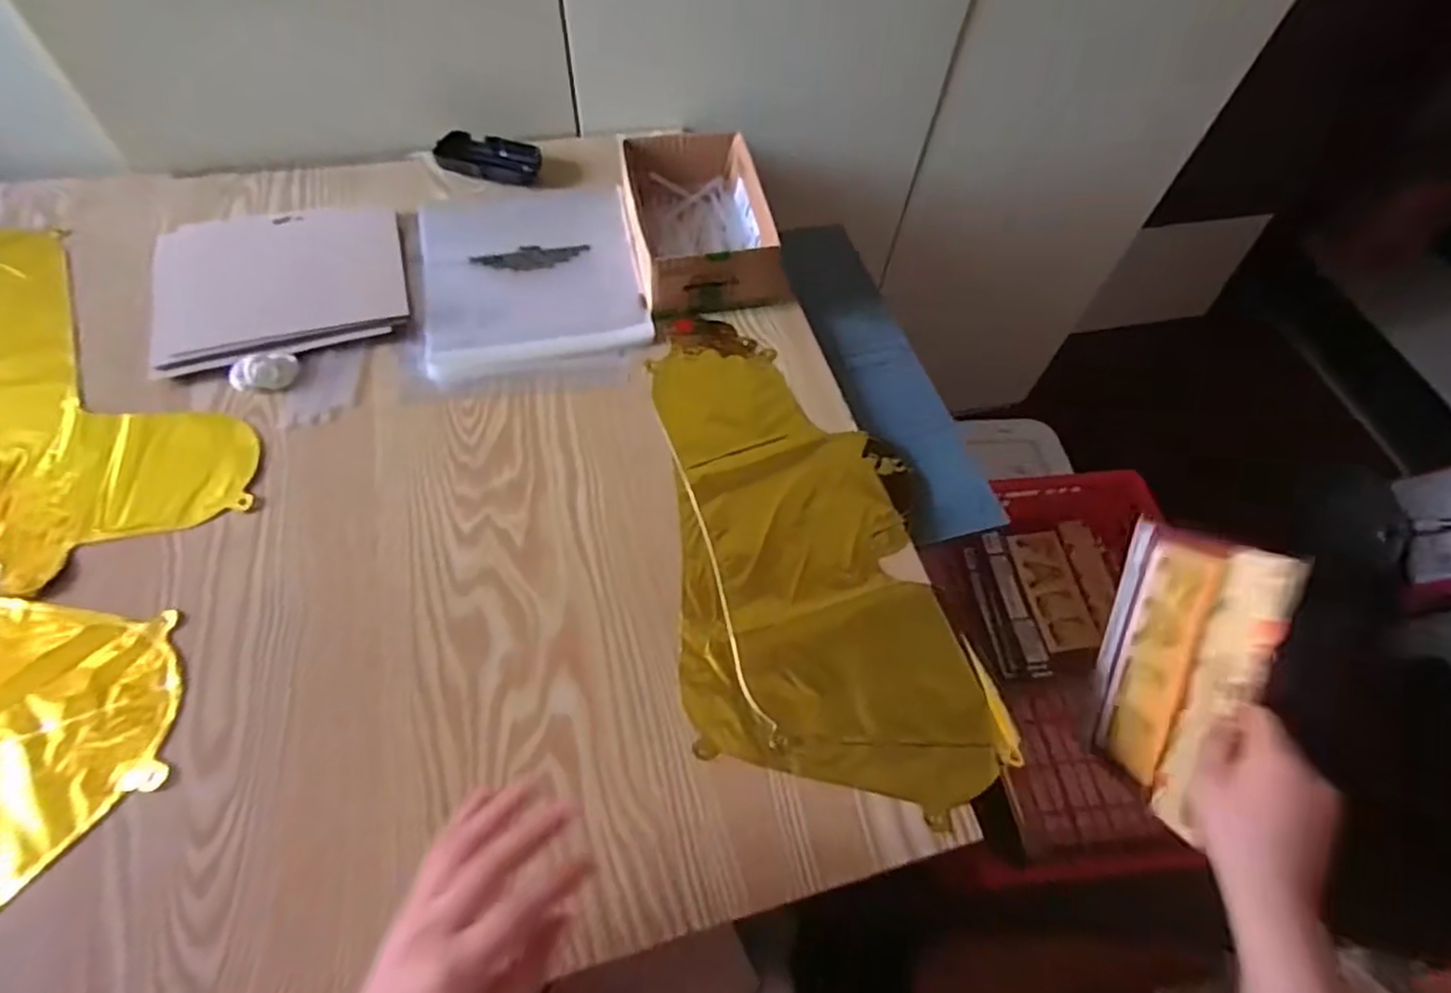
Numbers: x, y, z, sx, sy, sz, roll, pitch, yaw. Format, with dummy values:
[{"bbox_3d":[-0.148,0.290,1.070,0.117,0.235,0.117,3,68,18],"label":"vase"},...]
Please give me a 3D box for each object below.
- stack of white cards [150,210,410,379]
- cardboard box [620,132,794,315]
[{"bbox_3d":[-0.404,-0.196,0.623,0.206,0.016,0.179,-13,61,-10],"label":"stack of white cards"},{"bbox_3d":[-0.026,-0.265,0.663,0.126,0.060,0.188,-11,61,-9],"label":"cardboard box"}]

